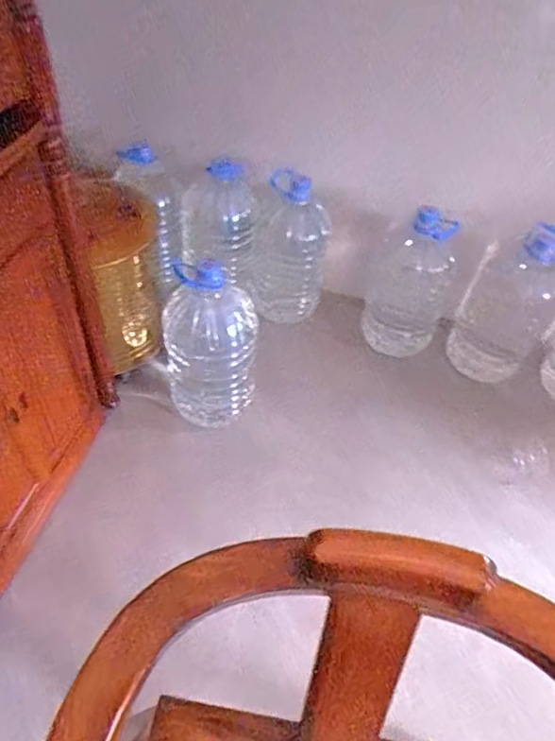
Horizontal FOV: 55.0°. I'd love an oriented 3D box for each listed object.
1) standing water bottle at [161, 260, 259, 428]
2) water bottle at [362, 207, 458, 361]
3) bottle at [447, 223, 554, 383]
[{"bbox_3d":[-0.171,-0.062,1.367,0.224,0.435,0.192,2,49,-5],"label":"standing water bottle"},{"bbox_3d":[0.409,-0.276,1.624,0.234,0.473,0.229,15,49,6],"label":"water bottle"},{"bbox_3d":[0.683,-0.191,1.579,0.226,0.436,0.182,27,52,16],"label":"bottle"}]

